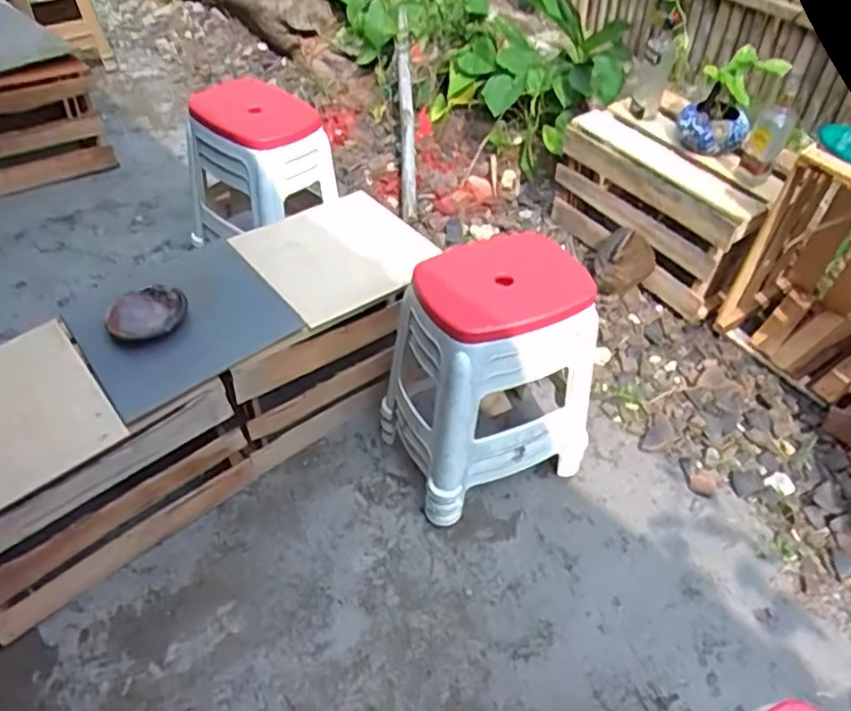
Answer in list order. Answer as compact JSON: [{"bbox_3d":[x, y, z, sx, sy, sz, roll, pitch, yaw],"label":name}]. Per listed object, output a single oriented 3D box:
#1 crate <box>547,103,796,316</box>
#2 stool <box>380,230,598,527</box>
[{"bbox_3d":[0.647,-0.436,1.788,0.242,0.351,0.564,-25,52,-24],"label":"crate"},{"bbox_3d":[0.132,0.033,1.350,0.358,0.510,0.277,-18,49,-18],"label":"stool"}]

